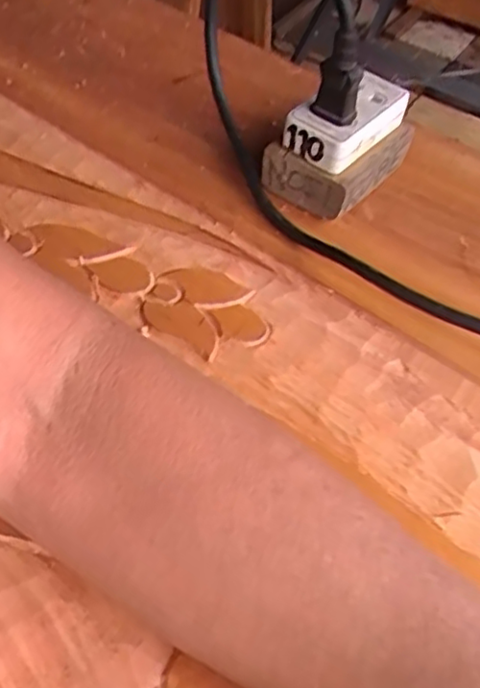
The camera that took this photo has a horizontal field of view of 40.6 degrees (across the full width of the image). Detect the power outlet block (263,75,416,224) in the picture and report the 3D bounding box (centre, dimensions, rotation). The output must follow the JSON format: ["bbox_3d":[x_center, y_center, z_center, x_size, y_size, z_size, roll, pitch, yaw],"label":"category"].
[{"bbox_3d":[0.064,-0.126,0.403,0.059,0.064,0.086,37,57,22],"label":"power outlet block"}]

